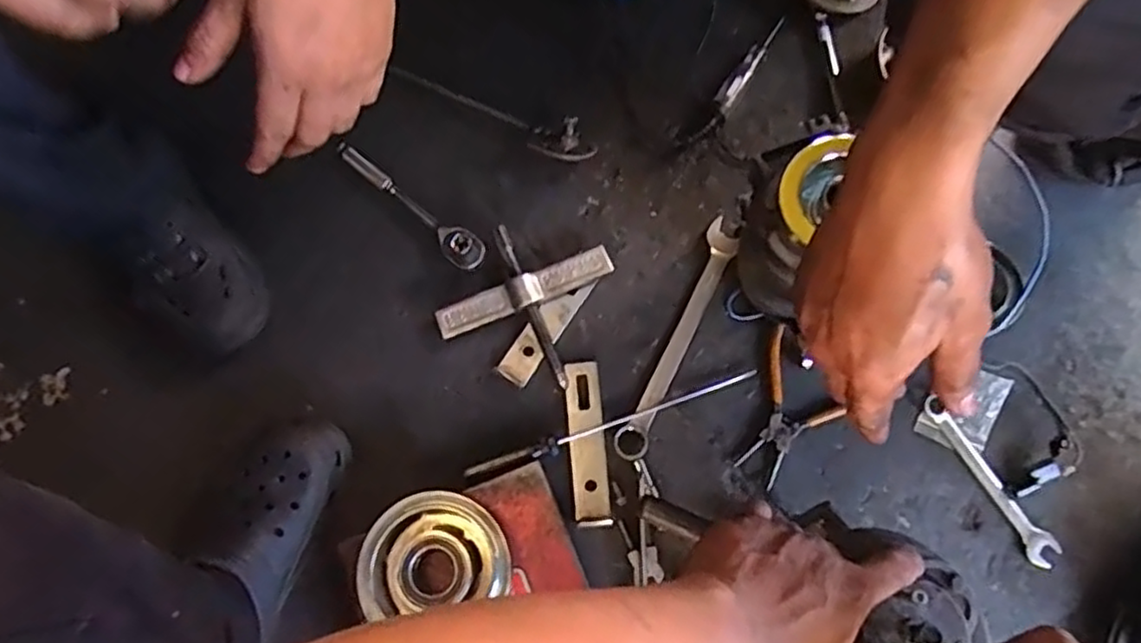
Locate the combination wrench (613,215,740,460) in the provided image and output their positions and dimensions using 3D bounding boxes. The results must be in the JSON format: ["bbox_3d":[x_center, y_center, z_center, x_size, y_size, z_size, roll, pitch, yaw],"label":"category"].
[{"bbox_3d":[0.105,0.016,0.667,0.031,0.009,0.249,24,78,8],"label":"combination wrench"}]

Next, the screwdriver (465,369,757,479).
[{"bbox_3d":[0.041,0.092,0.637,0.280,0.024,0.016,-19,76,-3],"label":"screwdriver"}]

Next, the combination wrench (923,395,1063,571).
[{"bbox_3d":[0.374,0.144,0.625,0.028,0.008,0.168,-34,77,-7],"label":"combination wrench"}]

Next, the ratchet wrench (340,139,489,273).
[{"bbox_3d":[-0.157,-0.115,0.682,0.176,0.028,0.032,40,80,11],"label":"ratchet wrench"}]

